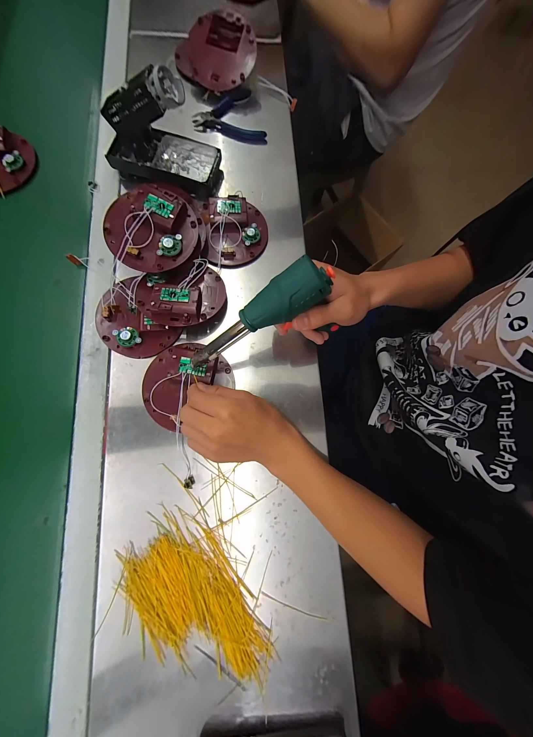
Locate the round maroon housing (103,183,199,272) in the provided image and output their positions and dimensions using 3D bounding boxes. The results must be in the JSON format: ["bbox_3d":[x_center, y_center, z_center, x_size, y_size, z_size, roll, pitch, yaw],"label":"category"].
[{"bbox_3d":[-0.158,-0.192,0.315,0.117,0.027,0.114,1,80,-4],"label":"round maroon housing"}]

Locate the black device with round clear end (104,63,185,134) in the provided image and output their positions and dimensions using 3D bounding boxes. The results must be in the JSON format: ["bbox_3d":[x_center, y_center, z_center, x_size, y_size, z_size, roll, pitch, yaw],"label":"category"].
[{"bbox_3d":[-0.172,-0.355,0.313,0.126,0.040,0.032,5,78,25],"label":"black device with round clear end"}]

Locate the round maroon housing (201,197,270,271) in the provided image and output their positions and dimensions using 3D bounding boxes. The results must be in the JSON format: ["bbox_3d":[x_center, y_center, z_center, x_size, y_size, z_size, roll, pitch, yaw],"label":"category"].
[{"bbox_3d":[-0.049,-0.216,0.366,0.098,0.032,0.109,-3,80,-5],"label":"round maroon housing"}]

